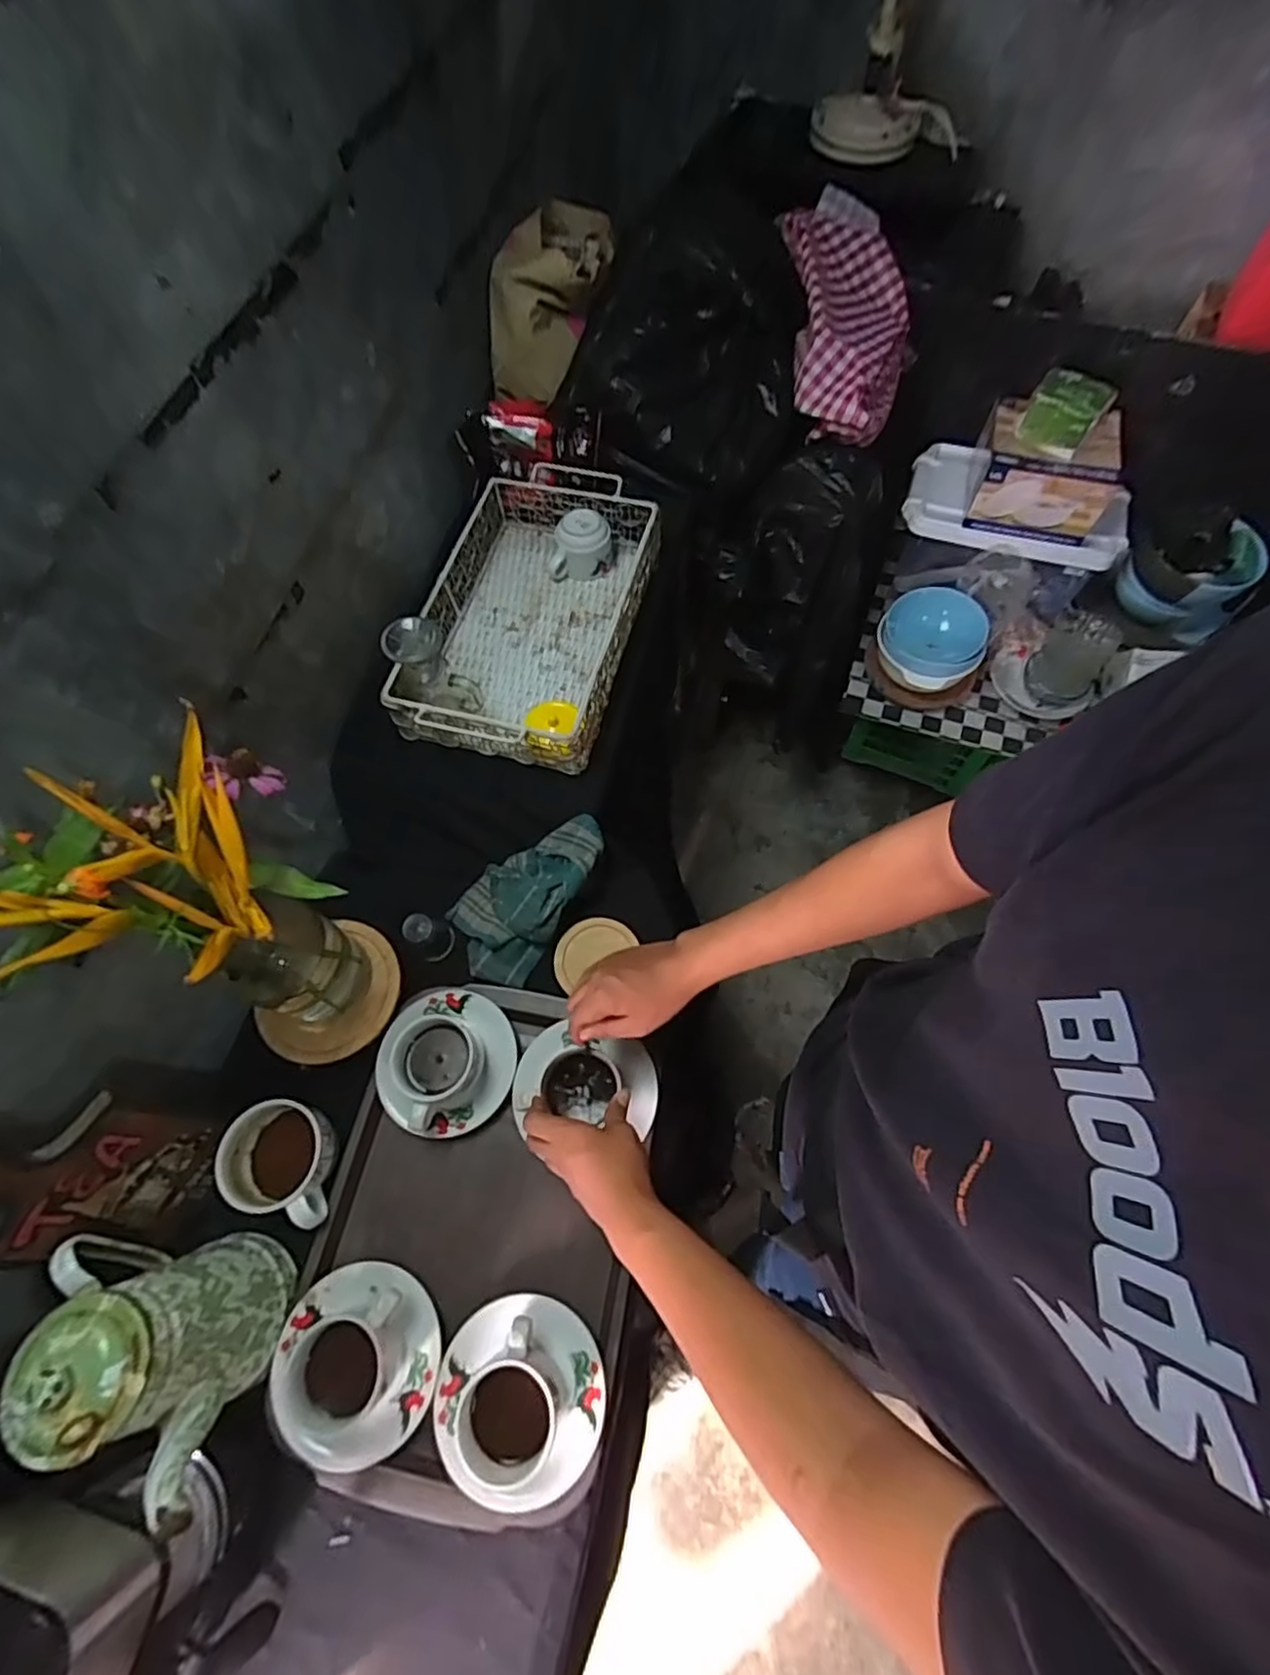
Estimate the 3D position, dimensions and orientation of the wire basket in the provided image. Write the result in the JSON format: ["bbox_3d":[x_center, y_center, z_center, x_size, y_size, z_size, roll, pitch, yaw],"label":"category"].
[{"bbox_3d":[-0.133,-0.287,0.858,0.244,0.096,0.397,14,65,8],"label":"wire basket"}]

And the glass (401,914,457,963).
[{"bbox_3d":[-0.231,0.111,0.736,0.043,0.051,0.042,-1,64,1],"label":"glass"}]

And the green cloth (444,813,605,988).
[{"bbox_3d":[-0.130,0.058,0.765,0.118,0.047,0.211,30,69,15],"label":"green cloth"}]

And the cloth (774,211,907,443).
[{"bbox_3d":[0.317,-0.719,0.928,0.191,0.160,0.317,-4,64,0],"label":"cloth"}]

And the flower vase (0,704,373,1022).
[{"bbox_3d":[-0.328,0.069,0.551,0.181,0.358,0.127,-36,69,-15],"label":"flower vase"}]

